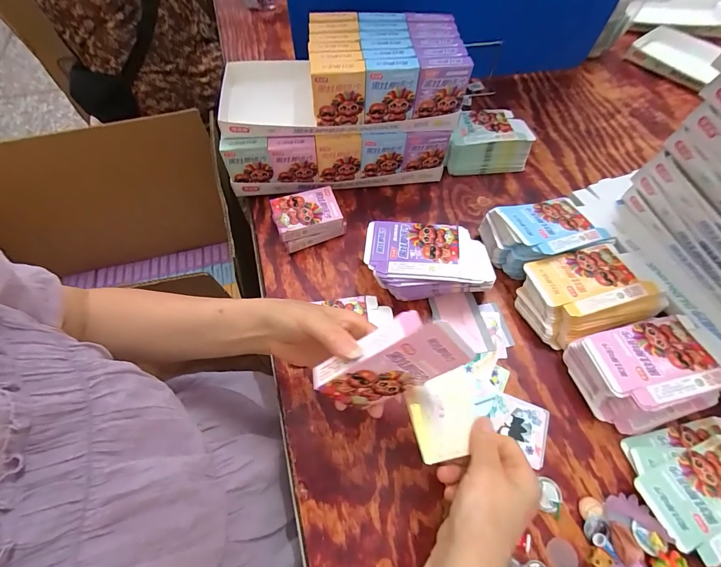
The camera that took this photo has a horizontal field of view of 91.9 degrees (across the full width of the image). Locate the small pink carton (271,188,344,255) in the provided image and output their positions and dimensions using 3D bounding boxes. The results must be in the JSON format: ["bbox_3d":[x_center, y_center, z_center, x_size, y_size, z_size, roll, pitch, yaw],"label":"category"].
[{"bbox_3d":[-0.078,-0.095,0.517,0.093,0.049,0.067,-19,61,-11],"label":"small pink carton"}]

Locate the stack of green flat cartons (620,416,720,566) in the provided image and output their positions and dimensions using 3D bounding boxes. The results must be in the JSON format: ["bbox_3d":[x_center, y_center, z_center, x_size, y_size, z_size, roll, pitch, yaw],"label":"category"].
[{"bbox_3d":[0.360,0.208,0.359,0.148,0.016,0.114,-8,60,-5],"label":"stack of green flat cartons"}]

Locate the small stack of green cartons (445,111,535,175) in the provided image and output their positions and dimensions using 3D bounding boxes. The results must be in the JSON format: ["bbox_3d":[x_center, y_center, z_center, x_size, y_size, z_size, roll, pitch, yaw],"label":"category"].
[{"bbox_3d":[0.211,-0.244,0.597,0.140,0.059,0.098,-4,60,-2],"label":"small stack of green cartons"}]

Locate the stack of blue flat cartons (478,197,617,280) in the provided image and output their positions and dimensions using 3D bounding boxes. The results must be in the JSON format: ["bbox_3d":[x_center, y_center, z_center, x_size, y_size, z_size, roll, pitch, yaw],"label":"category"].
[{"bbox_3d":[0.256,-0.067,0.489,0.162,0.066,0.093,-10,60,-6],"label":"stack of blue flat cartons"}]

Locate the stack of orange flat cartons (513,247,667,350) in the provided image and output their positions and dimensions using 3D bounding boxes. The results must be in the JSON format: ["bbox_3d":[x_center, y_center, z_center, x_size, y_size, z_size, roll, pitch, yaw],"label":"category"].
[{"bbox_3d":[0.285,0.016,0.446,0.154,0.058,0.110,-14,60,-8],"label":"stack of orange flat cartons"}]

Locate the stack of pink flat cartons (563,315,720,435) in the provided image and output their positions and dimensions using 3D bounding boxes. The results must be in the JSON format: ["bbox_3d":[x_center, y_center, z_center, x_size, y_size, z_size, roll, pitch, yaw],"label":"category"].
[{"bbox_3d":[0.328,0.102,0.395,0.145,0.060,0.104,-11,60,-7],"label":"stack of pink flat cartons"}]

